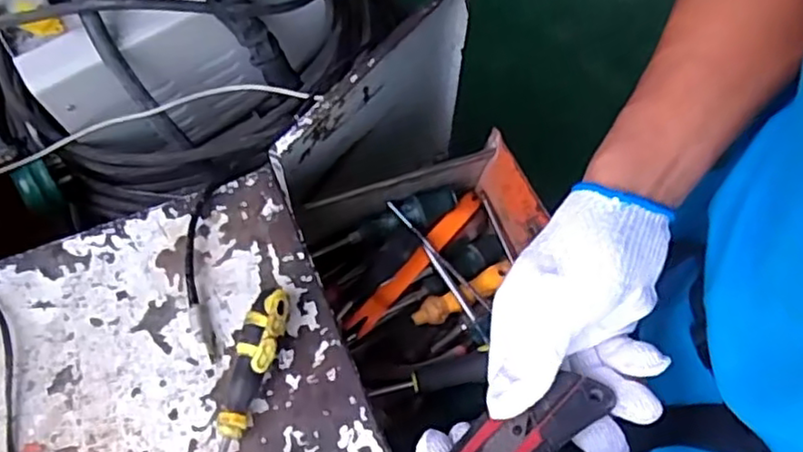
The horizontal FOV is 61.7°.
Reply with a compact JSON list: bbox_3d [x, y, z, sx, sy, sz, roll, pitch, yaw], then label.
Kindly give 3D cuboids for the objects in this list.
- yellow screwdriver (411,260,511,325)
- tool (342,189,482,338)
[{"bbox_3d":[0.060,0.062,0.631,0.111,0.019,0.023,-28,66,-15],"label":"yellow screwdriver"},{"bbox_3d":[0.018,0.030,0.640,0.020,0.029,0.197,35,67,16],"label":"tool"}]

